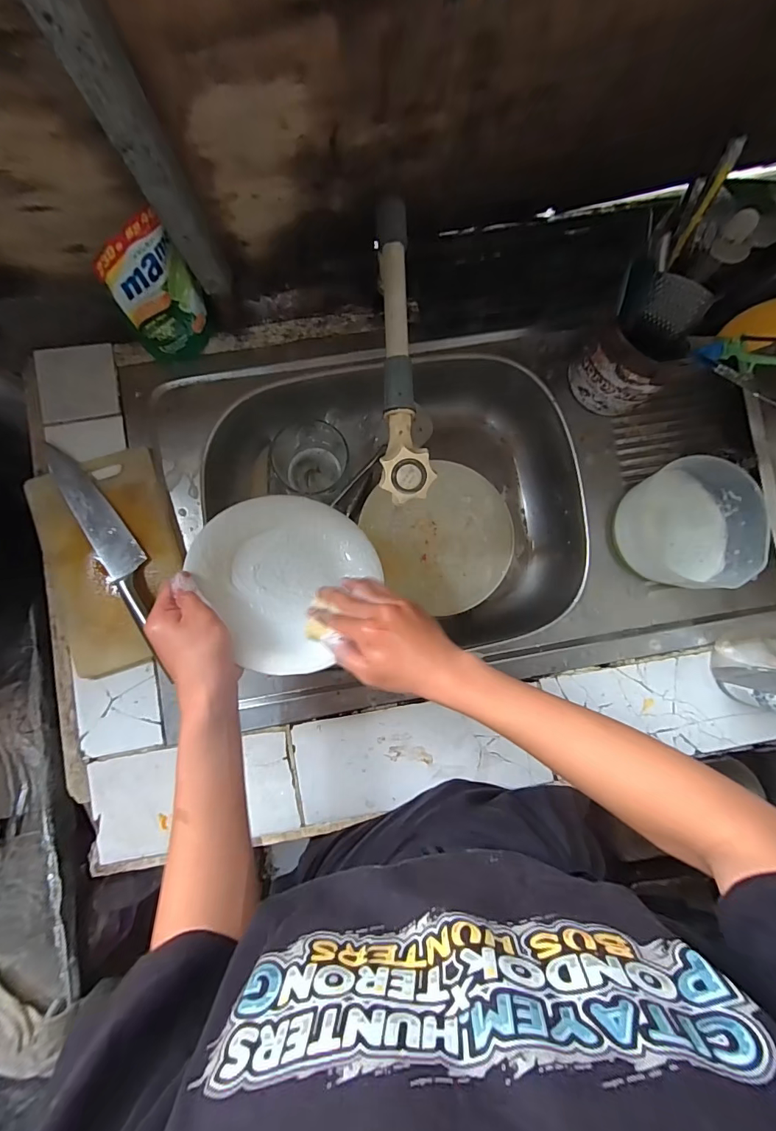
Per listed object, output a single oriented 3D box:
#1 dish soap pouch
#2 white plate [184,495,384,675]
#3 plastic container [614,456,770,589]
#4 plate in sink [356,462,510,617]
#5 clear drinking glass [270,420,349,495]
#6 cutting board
[{"bbox_3d":[-0.244,-0.288,0.474,0.029,0.154,0.090,43,86,2],"label":"dish soap pouch"},{"bbox_3d":[-0.110,0.008,0.453,0.172,0.023,0.188,8,61,-14],"label":"white plate"},{"bbox_3d":[0.358,-0.054,0.516,0.138,0.059,0.145,0,85,-1],"label":"plastic container"},{"bbox_3d":[0.083,-0.038,0.630,0.193,0.027,0.204,0,85,-1],"label":"plate in sink"},{"bbox_3d":[-0.114,-0.154,0.625,0.096,0.075,0.097,0,85,-3],"label":"clear drinking glass"},{"bbox_3d":[-0.322,-0.005,0.514,0.152,0.022,0.247,-17,86,-3],"label":"cutting board"}]

